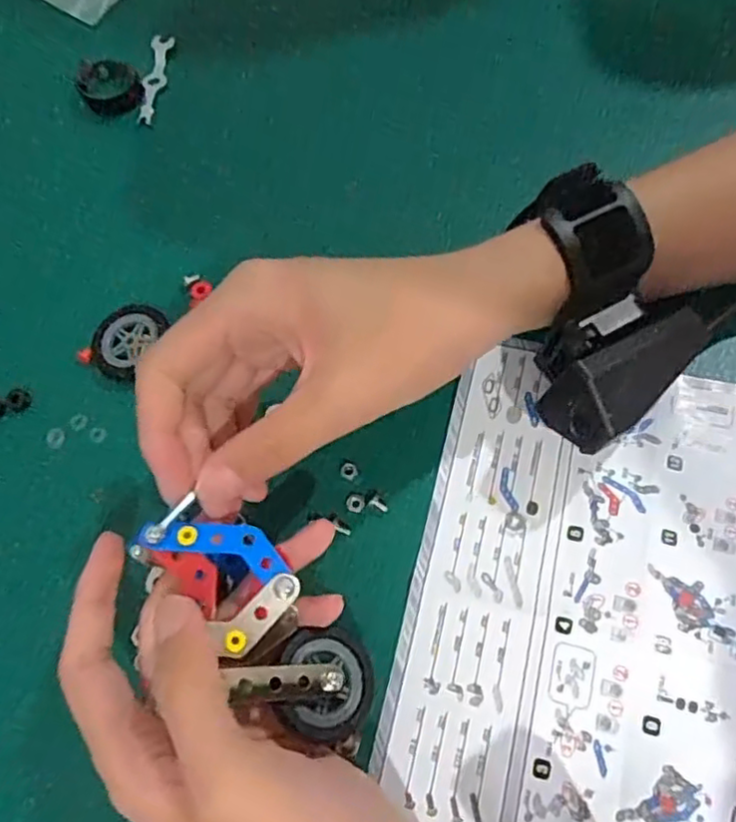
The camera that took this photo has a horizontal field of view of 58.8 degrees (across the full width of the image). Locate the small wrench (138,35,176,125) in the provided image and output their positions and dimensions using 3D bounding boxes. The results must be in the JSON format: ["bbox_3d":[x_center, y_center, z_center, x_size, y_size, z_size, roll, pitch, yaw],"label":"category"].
[{"bbox_3d":[-0.123,-0.193,0.378,0.013,0.004,0.064,9,69,-12],"label":"small wrench"}]

